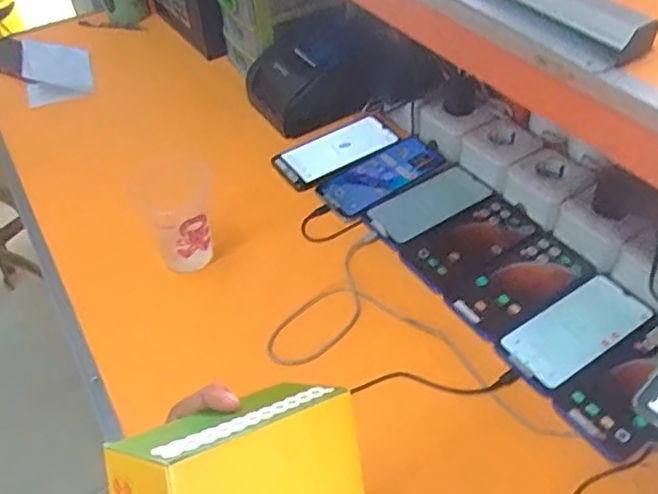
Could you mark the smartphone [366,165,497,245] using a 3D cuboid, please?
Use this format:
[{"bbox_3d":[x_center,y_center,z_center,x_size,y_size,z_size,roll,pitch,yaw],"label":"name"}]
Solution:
[{"bbox_3d":[0.127,-0.056,0.746,0.154,0.005,0.072,-29,50,-19],"label":"smartphone"}]

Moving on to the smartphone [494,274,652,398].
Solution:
[{"bbox_3d":[0.250,0.082,0.607,0.163,0.008,0.071,-29,50,-19],"label":"smartphone"}]

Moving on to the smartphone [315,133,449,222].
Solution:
[{"bbox_3d":[0.067,-0.095,0.783,0.162,0.010,0.082,-31,51,-21],"label":"smartphone"}]

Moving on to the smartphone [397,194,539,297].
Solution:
[{"bbox_3d":[0.163,-0.008,0.698,0.160,0.004,0.081,-29,50,-19],"label":"smartphone"}]

